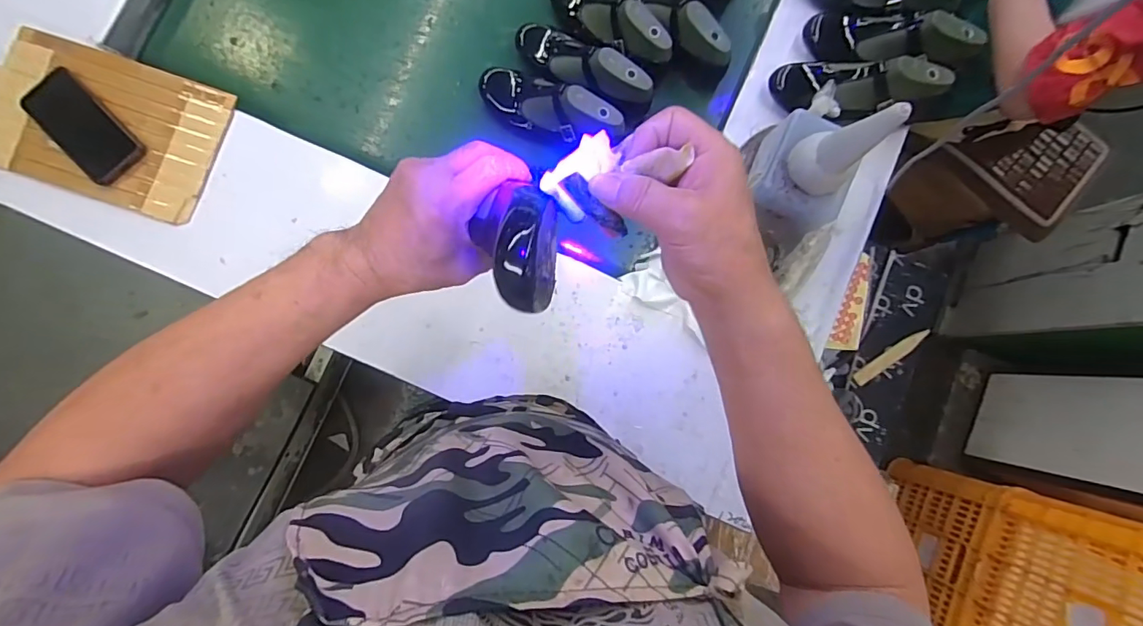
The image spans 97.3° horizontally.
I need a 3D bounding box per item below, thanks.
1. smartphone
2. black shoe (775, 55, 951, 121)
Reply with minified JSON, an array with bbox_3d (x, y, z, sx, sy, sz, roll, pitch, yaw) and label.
[{"bbox_3d":[-0.664,-0.253,0.681,0.173,0.006,0.080,44,85,1],"label":"smartphone"},{"bbox_3d":[0.395,-0.314,0.697,0.212,0.091,0.070,5,85,-2],"label":"black shoe"}]

